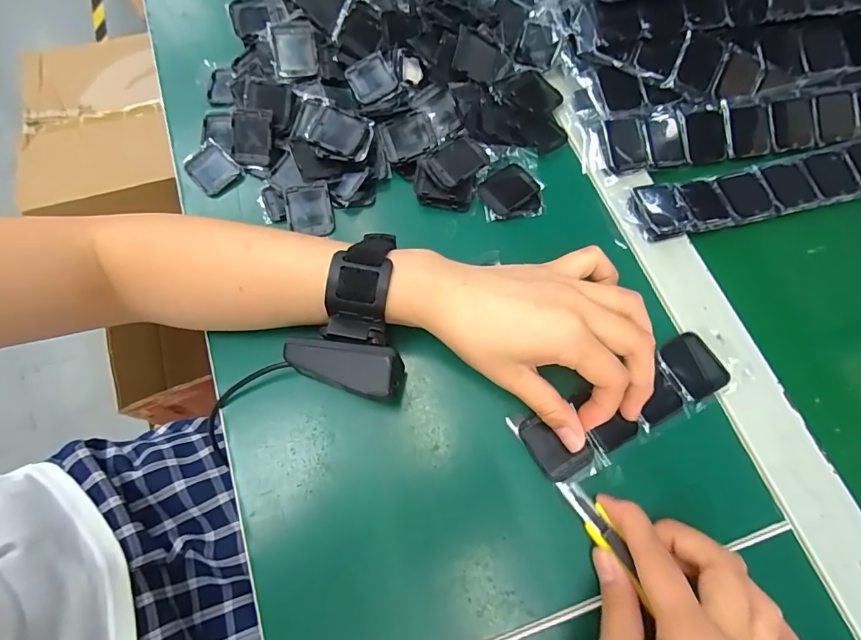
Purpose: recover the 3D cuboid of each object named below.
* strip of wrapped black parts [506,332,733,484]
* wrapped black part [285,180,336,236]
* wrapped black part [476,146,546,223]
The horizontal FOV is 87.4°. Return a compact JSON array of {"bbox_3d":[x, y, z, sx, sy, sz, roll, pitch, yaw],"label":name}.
[{"bbox_3d":[0.121,0.055,0.280,0.135,0.011,0.044,-26,75,-7],"label":"strip of wrapped black parts"},{"bbox_3d":[-0.090,-0.081,0.337,0.034,0.004,0.039,-9,91,10],"label":"wrapped black part"},{"bbox_3d":[0.059,-0.103,0.334,0.046,0.013,0.057,-5,70,0],"label":"wrapped black part"}]

